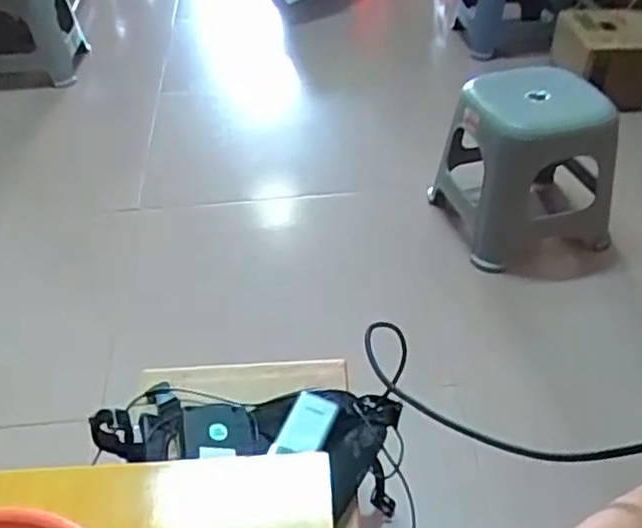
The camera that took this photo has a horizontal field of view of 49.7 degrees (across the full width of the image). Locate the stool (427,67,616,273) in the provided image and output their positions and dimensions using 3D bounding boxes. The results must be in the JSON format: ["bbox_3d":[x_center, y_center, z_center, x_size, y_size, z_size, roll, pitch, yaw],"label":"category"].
[{"bbox_3d":[0.434,-0.211,1.478,0.297,0.359,0.297,-9,40,-8],"label":"stool"}]

